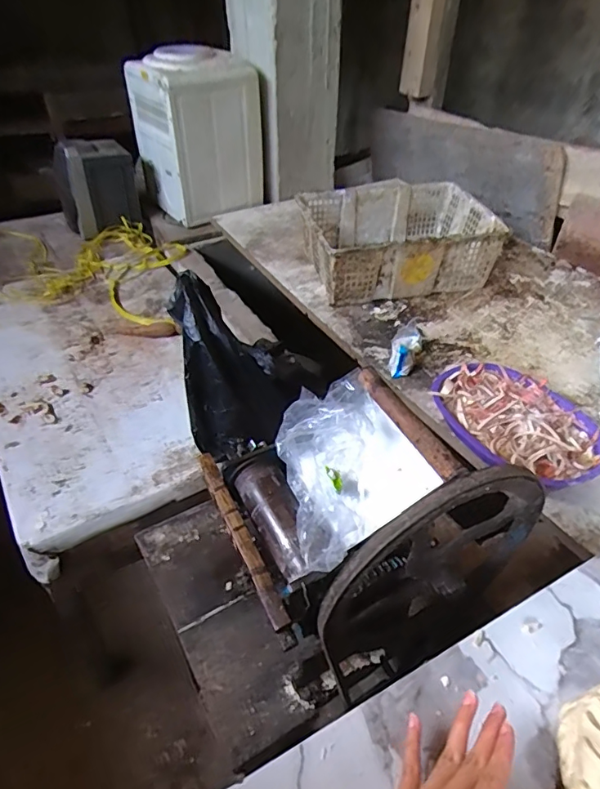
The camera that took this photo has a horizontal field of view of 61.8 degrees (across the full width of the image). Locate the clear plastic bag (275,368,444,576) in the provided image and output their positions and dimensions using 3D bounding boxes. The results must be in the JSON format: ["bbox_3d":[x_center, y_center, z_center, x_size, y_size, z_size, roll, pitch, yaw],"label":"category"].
[{"bbox_3d":[0.042,0.071,0.534,0.182,0.087,0.149,-29,47,-30],"label":"clear plastic bag"}]

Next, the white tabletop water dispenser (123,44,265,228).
[{"bbox_3d":[-0.329,-0.818,1.580,0.305,0.423,0.341,-26,48,-26],"label":"white tabletop water dispenser"}]

